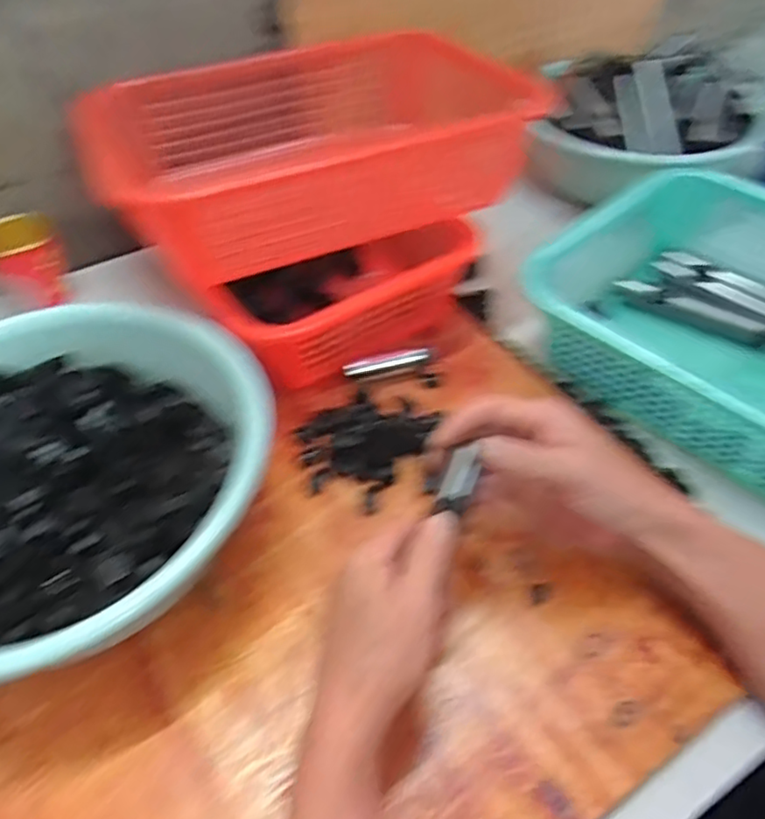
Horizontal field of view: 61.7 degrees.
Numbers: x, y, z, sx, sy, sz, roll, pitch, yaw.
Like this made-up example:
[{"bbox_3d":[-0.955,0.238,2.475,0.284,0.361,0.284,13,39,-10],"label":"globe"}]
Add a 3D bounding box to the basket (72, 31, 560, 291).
[{"bbox_3d":[-0.074,-0.257,0.627,0.359,0.101,0.284,-31,55,-23],"label":"basket"}]

